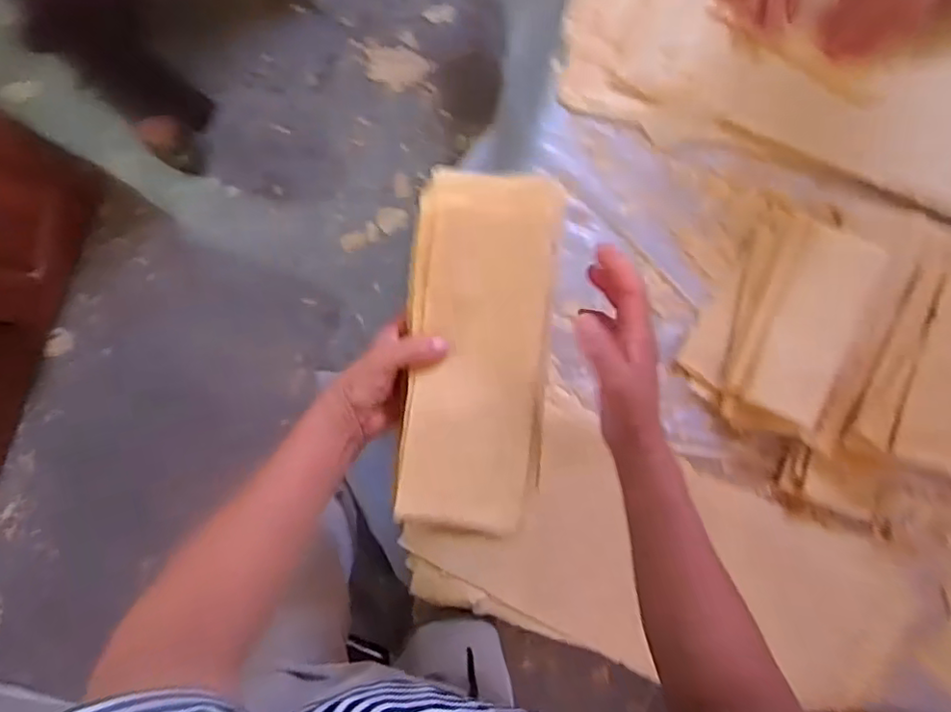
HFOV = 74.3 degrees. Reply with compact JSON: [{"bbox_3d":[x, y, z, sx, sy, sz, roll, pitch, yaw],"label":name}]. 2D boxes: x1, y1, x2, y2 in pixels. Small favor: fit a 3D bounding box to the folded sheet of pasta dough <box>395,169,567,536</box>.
[{"bbox_3d":[0.003,-0.004,0.506,0.113,0.036,0.282,5,96,-7],"label":"folded sheet of pasta dough"}]

